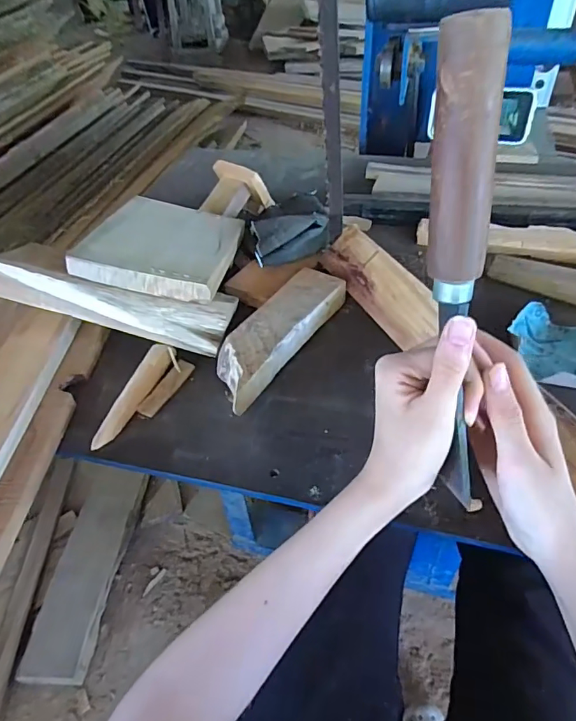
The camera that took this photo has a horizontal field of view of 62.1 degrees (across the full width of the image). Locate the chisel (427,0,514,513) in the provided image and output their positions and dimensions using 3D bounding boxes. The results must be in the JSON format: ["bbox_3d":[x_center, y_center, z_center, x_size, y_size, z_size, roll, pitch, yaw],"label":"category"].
[{"bbox_3d":[0.093,-0.031,0.256,0.029,0.256,0.020,-8,24,-2],"label":"chisel"}]

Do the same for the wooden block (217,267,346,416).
[{"bbox_3d":[-0.013,-0.031,0.483,0.057,0.026,0.196,22,52,25],"label":"wooden block"}]

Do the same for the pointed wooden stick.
[{"bbox_3d":[-0.145,0.033,0.448,0.023,0.014,0.121,11,48,16],"label":"pointed wooden stick"}]

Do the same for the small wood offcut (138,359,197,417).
[{"bbox_3d":[-0.117,0.026,0.464,0.017,0.004,0.069,37,59,0],"label":"small wood offcut"}]

